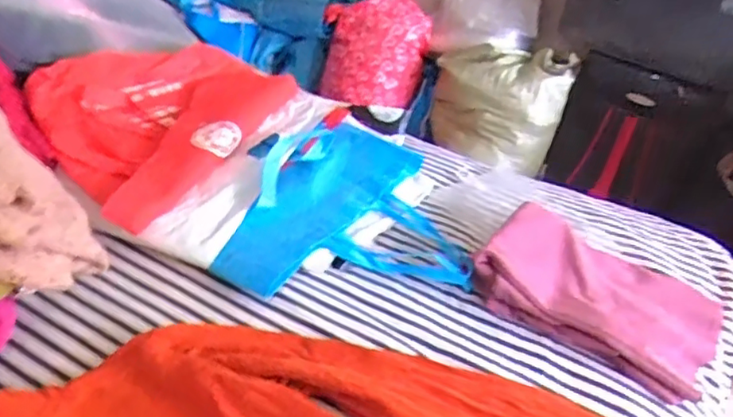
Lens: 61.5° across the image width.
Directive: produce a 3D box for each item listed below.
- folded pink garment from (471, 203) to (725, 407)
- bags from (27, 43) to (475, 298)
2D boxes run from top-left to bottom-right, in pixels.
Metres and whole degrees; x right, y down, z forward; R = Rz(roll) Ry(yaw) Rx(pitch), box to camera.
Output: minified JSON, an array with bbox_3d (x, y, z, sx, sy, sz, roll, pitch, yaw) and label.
[{"bbox_3d":[0.298,0.089,0.768,0.275,0.061,0.224,26,34,23],"label":"folded pink garment"},{"bbox_3d":[-0.150,-0.079,0.880,0.602,0.139,0.418,16,31,8],"label":"bags"}]

